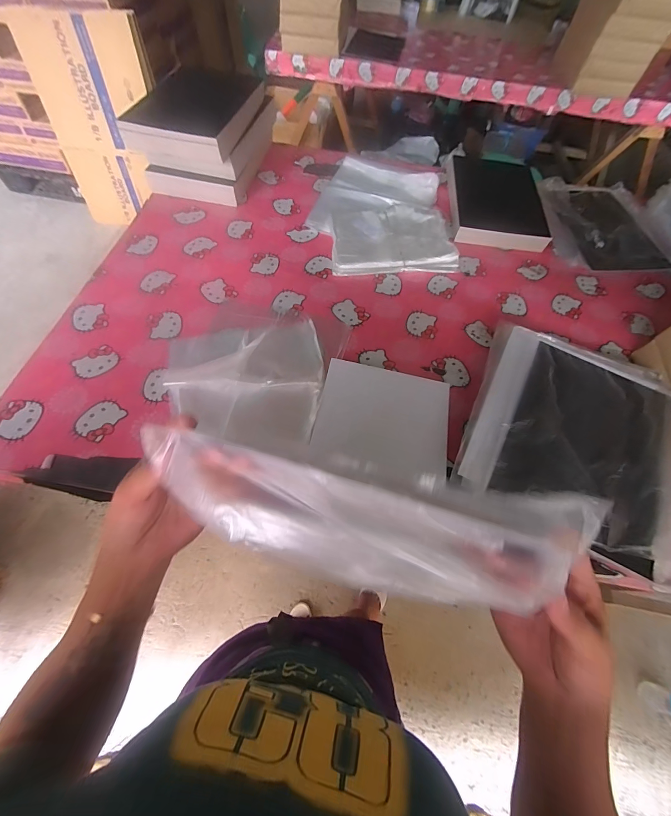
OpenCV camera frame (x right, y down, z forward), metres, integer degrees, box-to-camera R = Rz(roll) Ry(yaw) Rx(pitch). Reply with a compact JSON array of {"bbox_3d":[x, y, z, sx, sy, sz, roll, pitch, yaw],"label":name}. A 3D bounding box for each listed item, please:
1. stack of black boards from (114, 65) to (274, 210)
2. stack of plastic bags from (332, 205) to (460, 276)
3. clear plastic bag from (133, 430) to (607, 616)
[{"bbox_3d":[-0.386,-0.821,1.032,0.288,0.163,0.418,10,60,1],"label":"stack of black boards"},{"bbox_3d":[0.152,-0.461,0.935,0.325,0.038,0.236,-4,60,-6],"label":"stack of plastic bags"},{"bbox_3d":[0.015,0.071,0.224,0.257,0.093,0.040,12,17,3],"label":"clear plastic bag"}]

